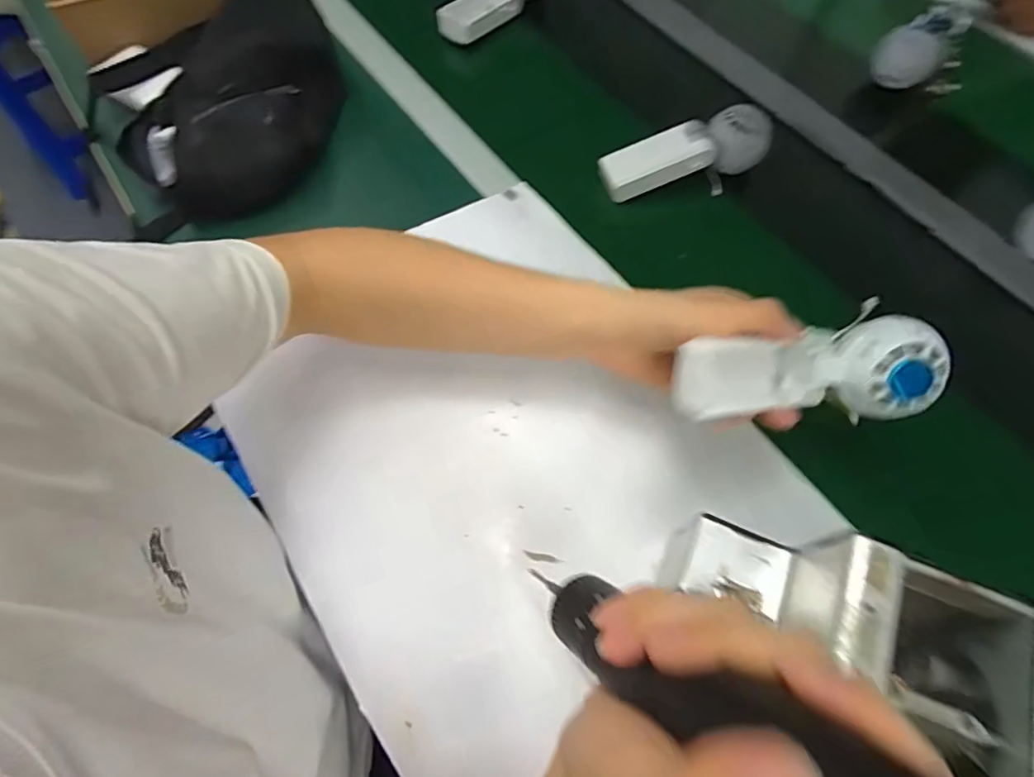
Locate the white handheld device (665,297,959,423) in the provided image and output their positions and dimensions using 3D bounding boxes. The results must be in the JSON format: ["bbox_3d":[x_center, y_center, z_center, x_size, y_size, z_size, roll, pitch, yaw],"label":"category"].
[{"bbox_3d":[0.179,-0.010,0.350,0.166,0.045,0.058,-5,65,-1],"label":"white handheld device"}]

